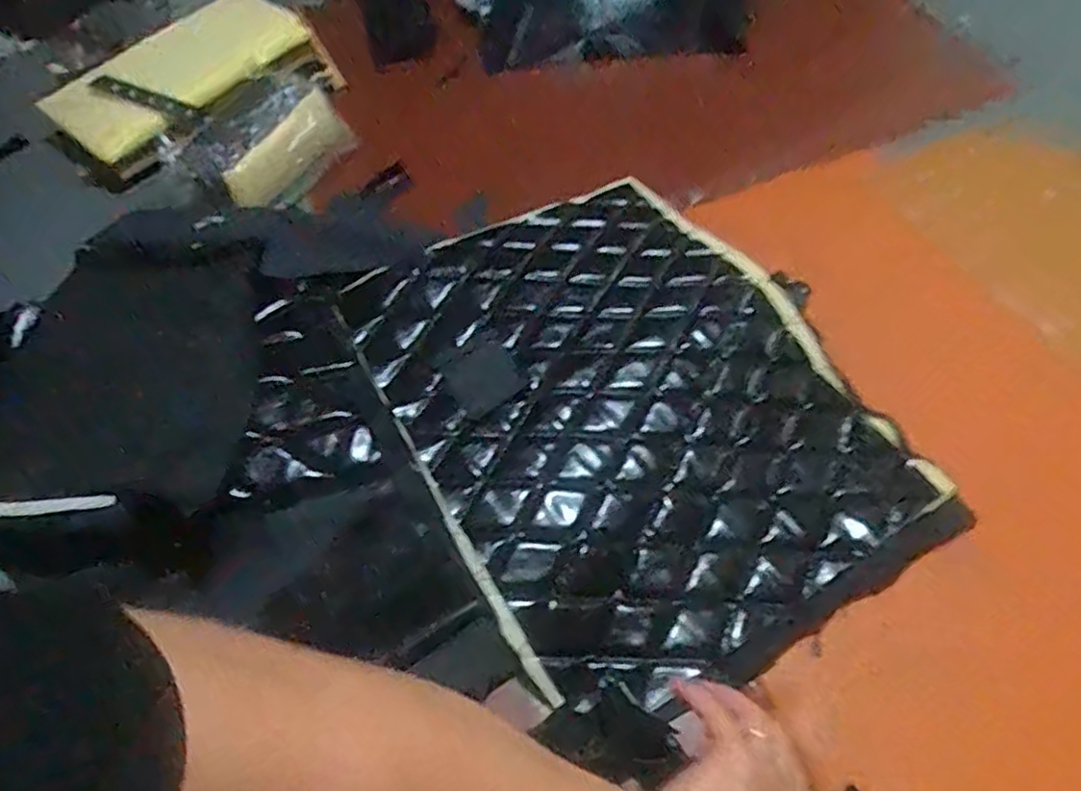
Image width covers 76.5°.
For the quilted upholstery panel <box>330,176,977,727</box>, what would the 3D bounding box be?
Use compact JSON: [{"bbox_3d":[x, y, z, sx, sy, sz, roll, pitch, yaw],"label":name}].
[{"bbox_3d":[0.084,0.006,0.687,0.406,0.035,0.529,-27,62,-14],"label":"quilted upholstery panel"}]

